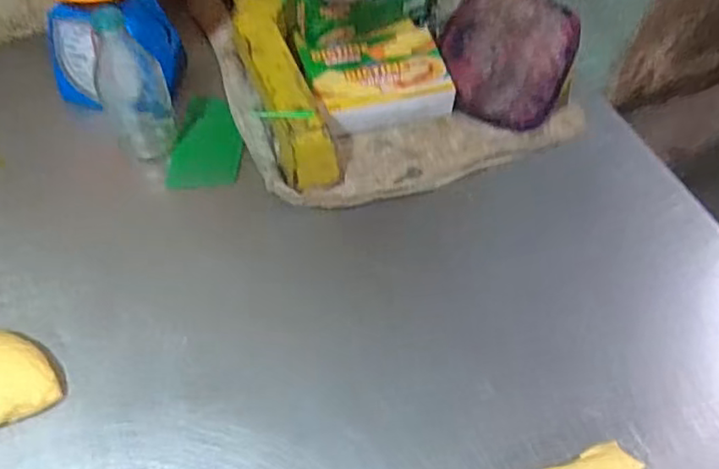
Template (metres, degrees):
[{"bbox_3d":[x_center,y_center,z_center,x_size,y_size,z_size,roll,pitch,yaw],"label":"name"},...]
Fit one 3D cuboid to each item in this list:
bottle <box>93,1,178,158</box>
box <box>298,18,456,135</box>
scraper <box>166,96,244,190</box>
[{"bbox_3d":[-0.230,-0.150,0.650,0.066,0.173,0.057,-20,62,-15],"label":"bottle"},{"bbox_3d":[0.018,-0.181,0.734,0.157,0.040,0.125,-11,60,-10],"label":"box"},{"bbox_3d":[-0.167,-0.104,0.714,0.077,0.008,0.120,6,66,6],"label":"scraper"}]

